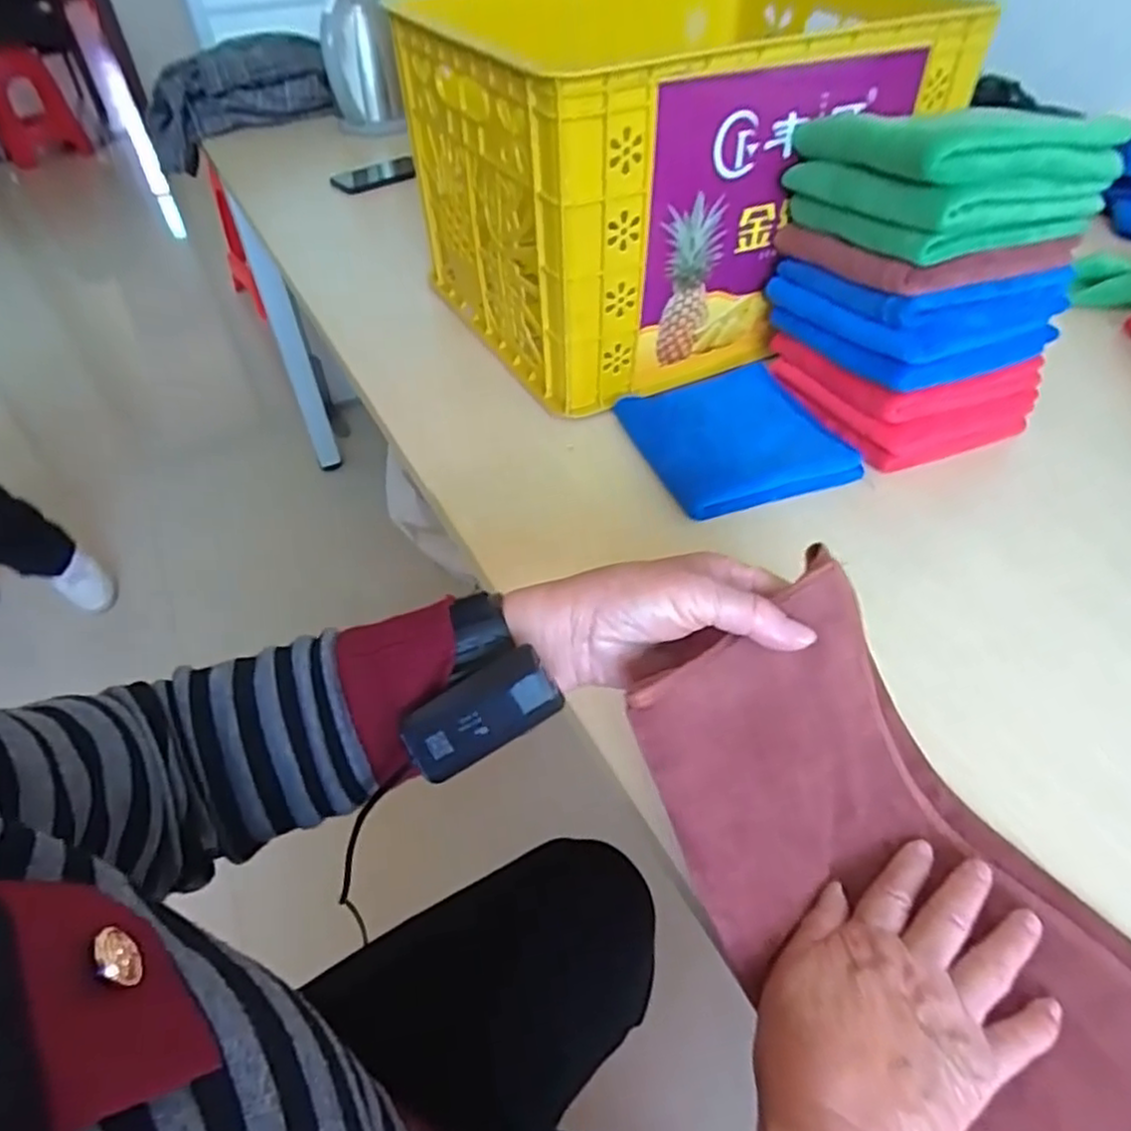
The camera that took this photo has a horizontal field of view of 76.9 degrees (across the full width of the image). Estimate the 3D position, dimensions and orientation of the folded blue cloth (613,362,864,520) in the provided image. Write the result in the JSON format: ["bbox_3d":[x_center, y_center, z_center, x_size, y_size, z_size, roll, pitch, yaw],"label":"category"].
[{"bbox_3d":[0.148,-0.119,0.642,0.169,0.023,0.165,-13,48,-14],"label":"folded blue cloth"}]

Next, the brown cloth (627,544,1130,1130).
[{"bbox_3d":[0.173,0.142,0.310,0.166,0.123,0.264,-29,54,-27],"label":"brown cloth"}]

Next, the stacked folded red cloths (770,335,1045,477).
[{"bbox_3d":[0.307,-0.182,0.665,0.175,0.055,0.190,-19,50,-19],"label":"stacked folded red cloths"}]

